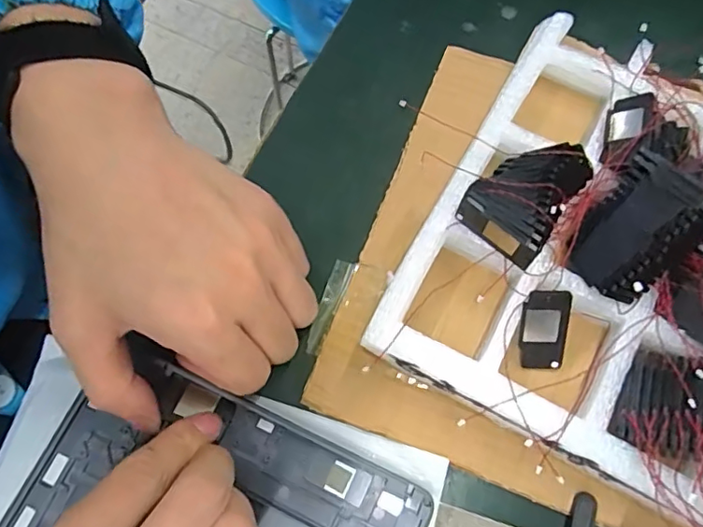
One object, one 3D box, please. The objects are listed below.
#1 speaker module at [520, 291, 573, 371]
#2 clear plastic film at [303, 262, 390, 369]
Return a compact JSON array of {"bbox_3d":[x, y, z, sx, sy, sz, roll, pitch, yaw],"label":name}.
[{"bbox_3d":[0.085,0.031,0.249,0.020,0.005,0.039,-3,115,0],"label":"speaker module"},{"bbox_3d":[-0.003,0.024,0.277,0.028,0.004,0.050,17,74,17],"label":"clear plastic film"}]

